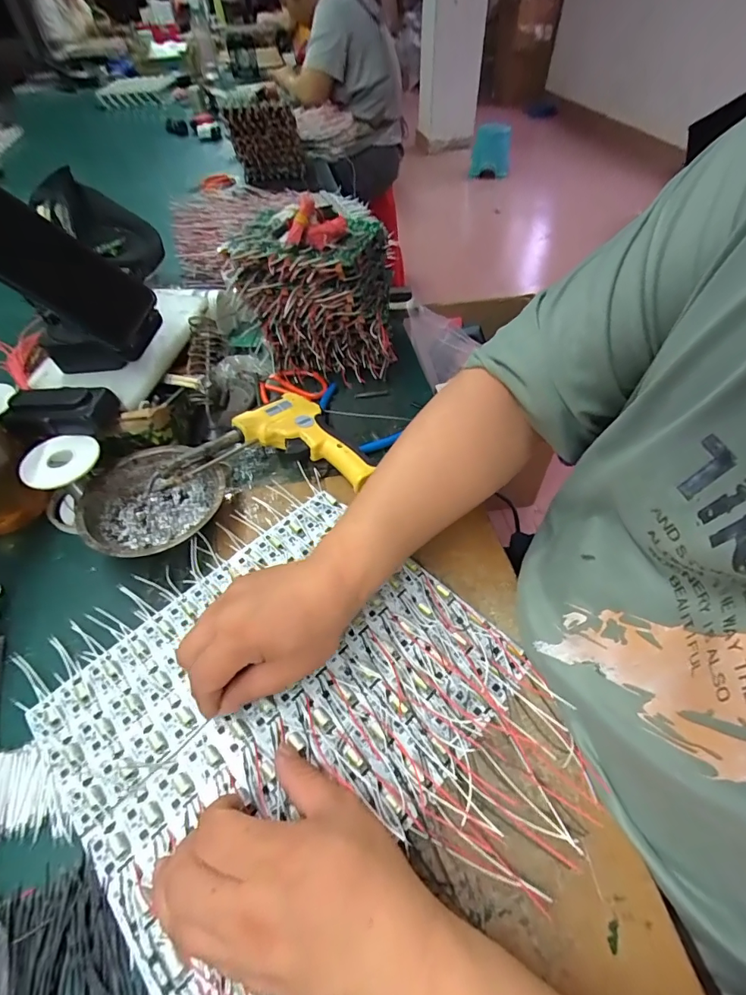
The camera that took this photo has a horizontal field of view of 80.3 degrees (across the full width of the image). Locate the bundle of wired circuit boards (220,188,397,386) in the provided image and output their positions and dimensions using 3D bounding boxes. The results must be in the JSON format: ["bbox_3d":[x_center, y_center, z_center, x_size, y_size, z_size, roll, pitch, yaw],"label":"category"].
[{"bbox_3d":[-0.068,-0.239,0.520,0.176,0.175,0.115,2,51,4],"label":"bundle of wired circuit boards"}]

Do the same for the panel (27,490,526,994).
[{"bbox_3d":[-0.068,0.137,0.328,0.244,0.012,0.284,36,60,26],"label":"panel"}]

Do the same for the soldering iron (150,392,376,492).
[{"bbox_3d":[-0.099,-0.056,0.458,0.197,0.046,0.131,-3,51,-1],"label":"soldering iron"}]

